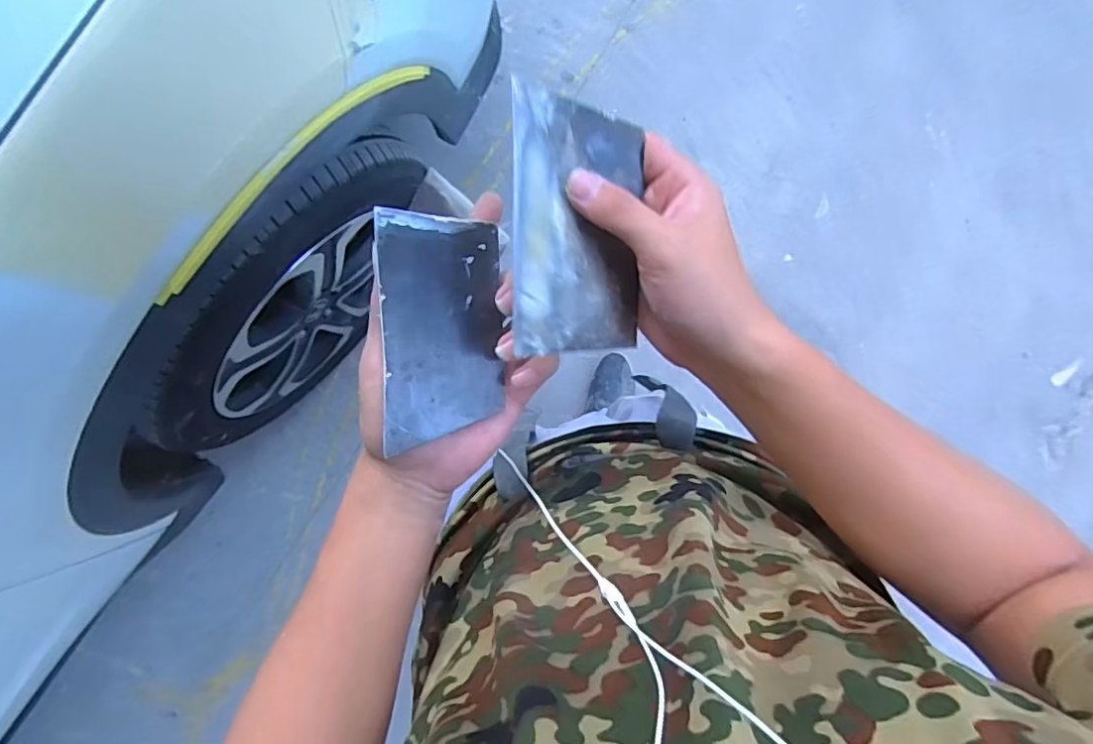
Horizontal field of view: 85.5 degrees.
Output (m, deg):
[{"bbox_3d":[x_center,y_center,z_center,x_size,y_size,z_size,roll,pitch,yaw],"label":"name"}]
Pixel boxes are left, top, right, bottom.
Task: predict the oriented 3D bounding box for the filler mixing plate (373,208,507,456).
[{"bbox_3d":[-0.056,-0.024,0.327,0.071,0.004,0.120,-7,95,-36],"label":"filler mixing plate"}]

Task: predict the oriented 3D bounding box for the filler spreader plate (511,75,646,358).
[{"bbox_3d":[0.017,-0.076,0.315,0.071,0.004,0.132,-5,103,-21],"label":"filler spreader plate"}]

